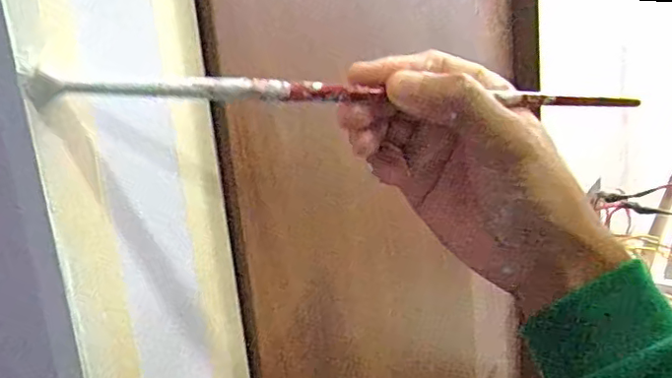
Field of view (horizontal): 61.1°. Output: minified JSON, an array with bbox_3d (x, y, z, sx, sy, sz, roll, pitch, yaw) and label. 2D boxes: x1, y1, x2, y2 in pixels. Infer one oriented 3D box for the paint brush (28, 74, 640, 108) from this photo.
[{"bbox_3d":[0.023,-0.041,0.251,0.279,0.010,0.004,-2,10,-21],"label":"paint brush"}]

